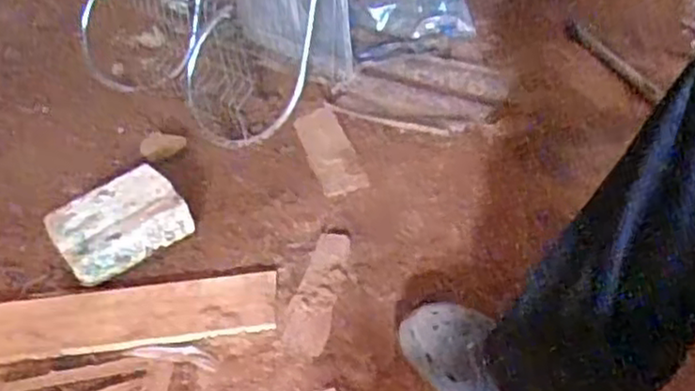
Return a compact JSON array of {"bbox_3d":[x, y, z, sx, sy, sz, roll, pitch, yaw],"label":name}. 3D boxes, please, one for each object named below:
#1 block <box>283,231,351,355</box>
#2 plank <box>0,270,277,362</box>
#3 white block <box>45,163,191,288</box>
[{"bbox_3d":[-0.035,0.119,0.927,0.053,0.013,0.210,5,38,12],"label":"block"},{"bbox_3d":[-0.291,0.153,0.893,0.400,0.014,0.104,-5,37,-1],"label":"plank"},{"bbox_3d":[-0.318,0.038,0.990,0.169,0.072,0.124,-28,43,-28],"label":"white block"}]

